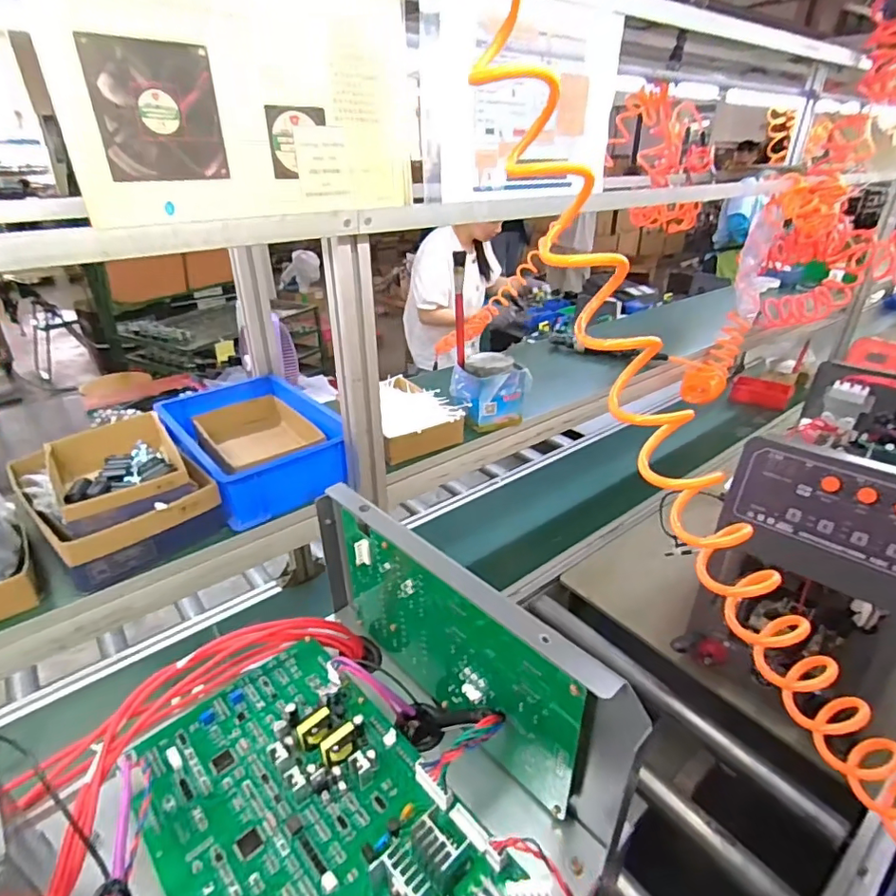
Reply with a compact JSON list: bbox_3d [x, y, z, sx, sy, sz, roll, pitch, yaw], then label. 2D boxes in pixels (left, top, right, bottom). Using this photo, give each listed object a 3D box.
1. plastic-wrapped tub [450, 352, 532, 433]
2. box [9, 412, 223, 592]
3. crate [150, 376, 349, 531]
[{"bbox_3d":[0.073,-0.101,0.921,0.120,0.115,0.091,-16,33,-25],"label":"plastic-wrapped tub"},{"bbox_3d":[-0.429,0.053,0.672,0.239,0.100,0.171,24,38,37],"label":"box"},{"bbox_3d":[-0.292,-0.011,0.797,0.209,0.085,0.298,-19,34,-30],"label":"crate"}]

